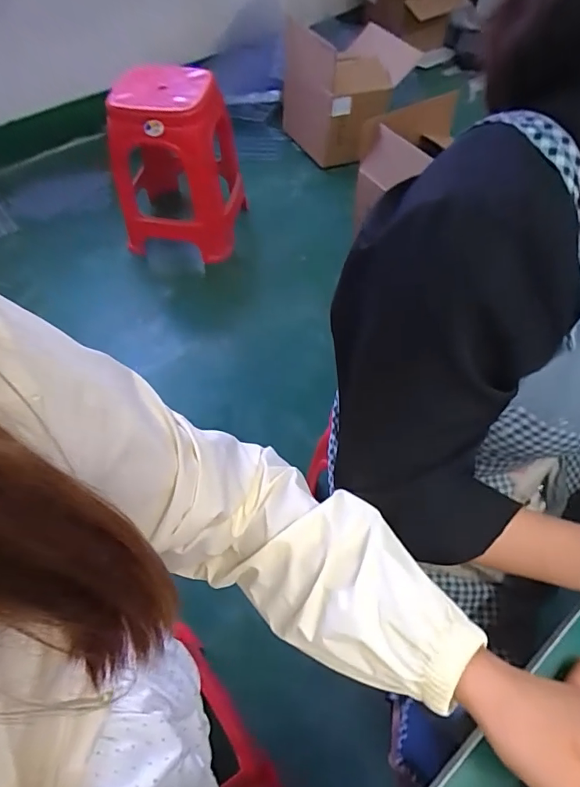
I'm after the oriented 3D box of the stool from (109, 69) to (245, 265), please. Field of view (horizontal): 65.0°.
[{"bbox_3d":[-0.383,-0.750,1.487,0.402,0.489,0.375,7,57,4],"label":"stool"}]

